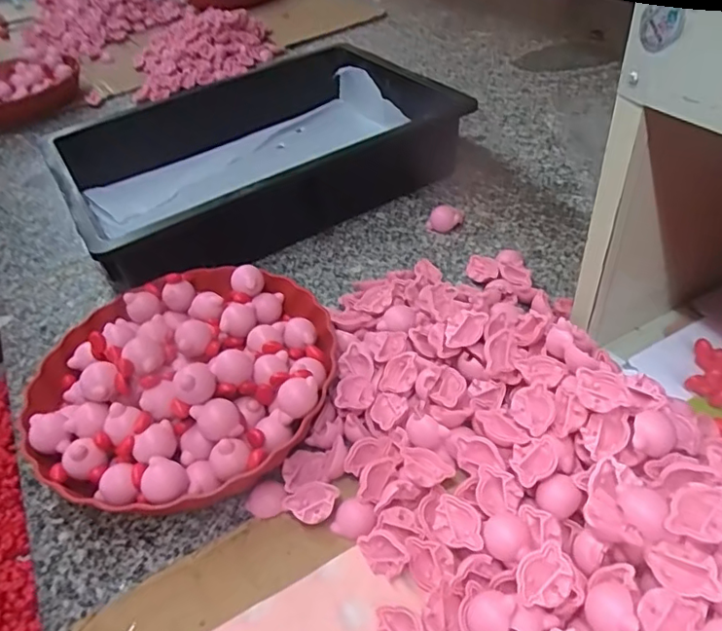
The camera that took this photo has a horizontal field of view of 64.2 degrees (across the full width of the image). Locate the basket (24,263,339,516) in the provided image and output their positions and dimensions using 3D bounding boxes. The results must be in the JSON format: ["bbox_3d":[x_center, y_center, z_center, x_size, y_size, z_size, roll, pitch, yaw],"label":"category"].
[{"bbox_3d":[-0.139,0.044,0.462,0.236,0.075,0.232,-19,45,-12],"label":"basket"}]

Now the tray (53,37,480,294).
[{"bbox_3d":[-0.137,-0.207,0.723,0.439,0.092,0.345,-30,48,-21],"label":"tray"}]

